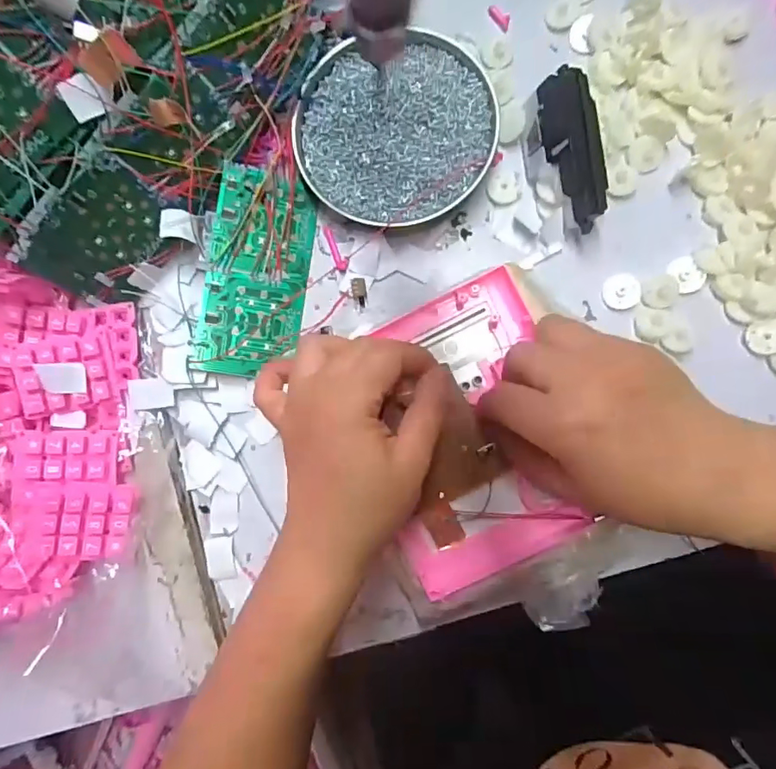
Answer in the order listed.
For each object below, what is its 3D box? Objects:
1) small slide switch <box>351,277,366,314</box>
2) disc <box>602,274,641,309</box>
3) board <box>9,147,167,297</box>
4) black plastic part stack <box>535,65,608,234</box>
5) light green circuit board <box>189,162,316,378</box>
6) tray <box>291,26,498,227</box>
[{"bbox_3d":[-0.020,-0.063,0.362,0.009,0.007,0.023,-4,110,3],"label":"small slide switch"},{"bbox_3d":[0.157,-0.063,0.344,0.022,0.004,0.023,0,87,5],"label":"disc"},{"bbox_3d":[-0.189,-0.098,0.332,0.088,0.064,0.010,-46,50,3],"label":"board"},{"bbox_3d":[0.122,-0.152,0.339,0.034,0.032,0.102,-14,86,4],"label":"black plastic part stack"},{"bbox_3d":[-0.091,-0.076,0.360,0.067,0.004,0.139,10,89,-17],"label":"light green circuit board"},{"bbox_3d":[0.004,-0.175,0.353,0.132,0.022,0.126,0,87,5],"label":"tray"}]

